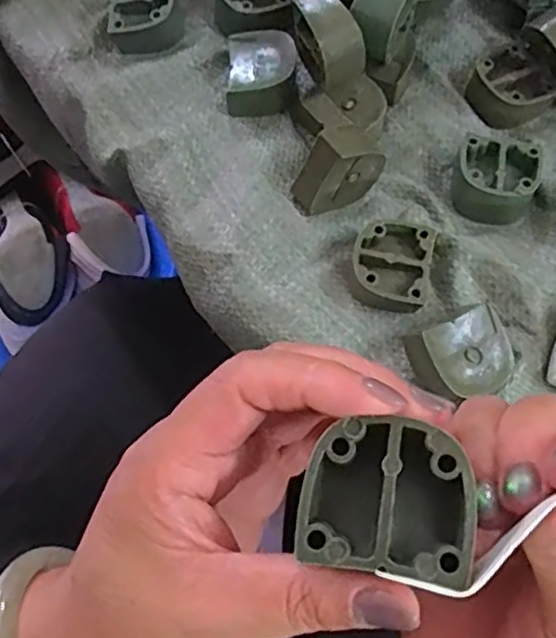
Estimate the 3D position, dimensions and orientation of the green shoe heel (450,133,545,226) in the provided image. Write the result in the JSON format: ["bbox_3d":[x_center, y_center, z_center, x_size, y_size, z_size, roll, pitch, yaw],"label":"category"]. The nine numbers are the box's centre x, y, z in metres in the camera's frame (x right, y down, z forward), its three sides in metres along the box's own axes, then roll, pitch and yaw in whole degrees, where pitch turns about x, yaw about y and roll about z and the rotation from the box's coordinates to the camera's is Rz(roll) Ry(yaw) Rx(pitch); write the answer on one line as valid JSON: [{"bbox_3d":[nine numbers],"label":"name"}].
[{"bbox_3d":[0.118,-0.077,0.367,0.043,0.020,0.044,19,69,8],"label":"green shoe heel"}]

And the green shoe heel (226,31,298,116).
[{"bbox_3d":[-0.009,-0.144,0.389,0.039,0.025,0.045,-1,68,1],"label":"green shoe heel"}]

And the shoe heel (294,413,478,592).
[{"bbox_3d":[0.028,0.048,0.177,0.042,0.022,0.037,10,68,2],"label":"shoe heel"}]

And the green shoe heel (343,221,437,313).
[{"bbox_3d":[0.058,-0.028,0.348,0.042,0.022,0.042,10,68,5],"label":"green shoe heel"}]

